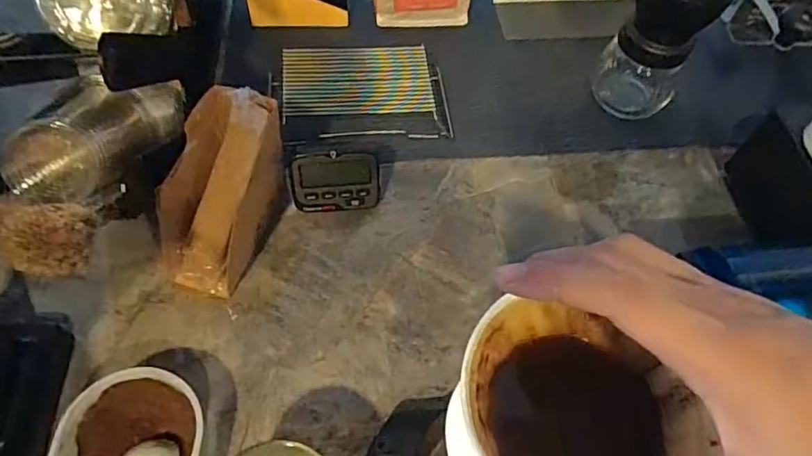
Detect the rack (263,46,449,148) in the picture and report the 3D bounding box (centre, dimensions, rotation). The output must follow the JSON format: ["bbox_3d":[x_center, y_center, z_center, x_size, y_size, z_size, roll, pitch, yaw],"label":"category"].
[{"bbox_3d":[-0.045,-0.145,0.595,0.187,0.052,0.108,-7,59,-8],"label":"rack"}]

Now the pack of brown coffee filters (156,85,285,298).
[{"bbox_3d":[-0.160,-0.029,0.473,0.071,0.129,0.134,19,60,8],"label":"pack of brown coffee filters"}]

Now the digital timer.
[{"bbox_3d":[-0.067,-0.044,0.529,0.080,0.058,0.020,-5,23,-10],"label":"digital timer"}]

